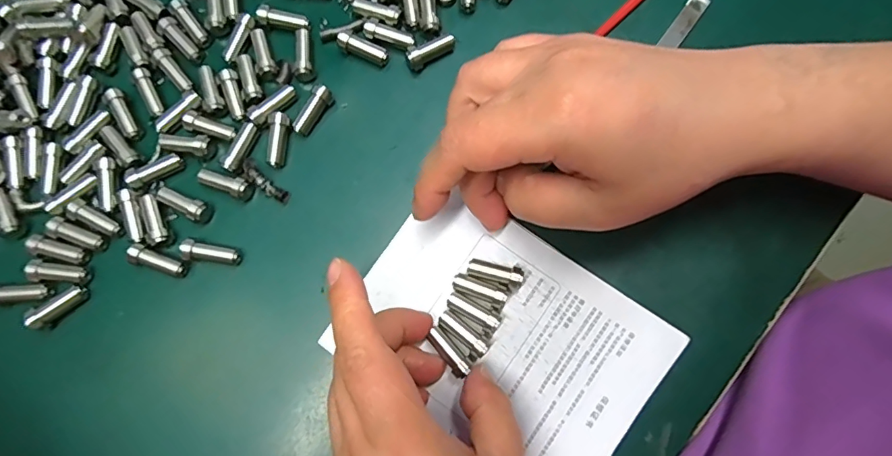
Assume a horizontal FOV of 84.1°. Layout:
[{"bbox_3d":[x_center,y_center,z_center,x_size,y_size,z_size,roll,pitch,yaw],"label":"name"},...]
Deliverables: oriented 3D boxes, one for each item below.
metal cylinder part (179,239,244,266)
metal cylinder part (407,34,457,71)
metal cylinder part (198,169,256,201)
[{"bbox_3d":[-0.115,0.012,0.242,0.027,0.008,0.009,11,80,2],"label":"metal cylinder part"},{"bbox_3d":[-0.007,-0.092,0.261,0.027,0.012,0.008,-29,81,-5],"label":"metal cylinder part"},{"bbox_3d":[-0.111,-0.024,0.249,0.027,0.010,0.010,25,81,4],"label":"metal cylinder part"}]

